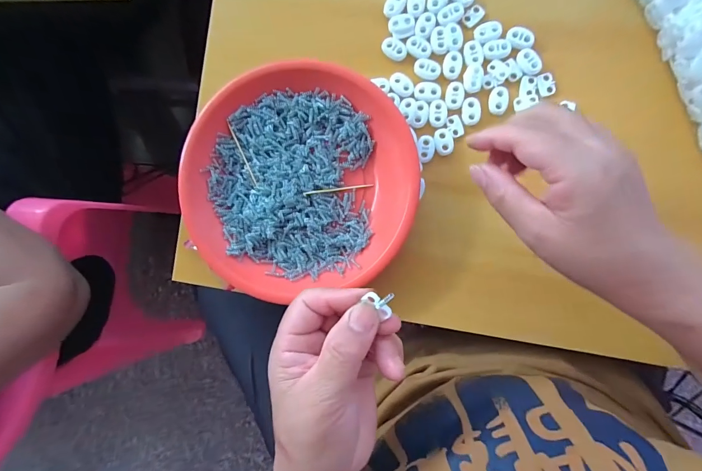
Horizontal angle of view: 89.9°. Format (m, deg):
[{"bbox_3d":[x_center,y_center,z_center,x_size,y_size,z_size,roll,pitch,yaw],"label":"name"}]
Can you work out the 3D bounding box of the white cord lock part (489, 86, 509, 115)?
[{"bbox_3d":[0.122,-0.111,0.290,0.015,0.004,0.023,8,90,5],"label":"white cord lock part"}]

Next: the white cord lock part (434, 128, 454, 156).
[{"bbox_3d":[0.078,-0.079,0.294,0.015,0.004,0.023,-7,88,5],"label":"white cord lock part"}]

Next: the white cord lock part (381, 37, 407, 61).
[{"bbox_3d":[0.037,-0.159,0.299,0.022,0.004,0.015,37,92,5],"label":"white cord lock part"}]

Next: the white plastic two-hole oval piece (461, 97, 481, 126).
[{"bbox_3d":[0.100,-0.103,0.291,0.015,0.004,0.022,-5,89,5],"label":"white plastic two-hole oval piece"}]

